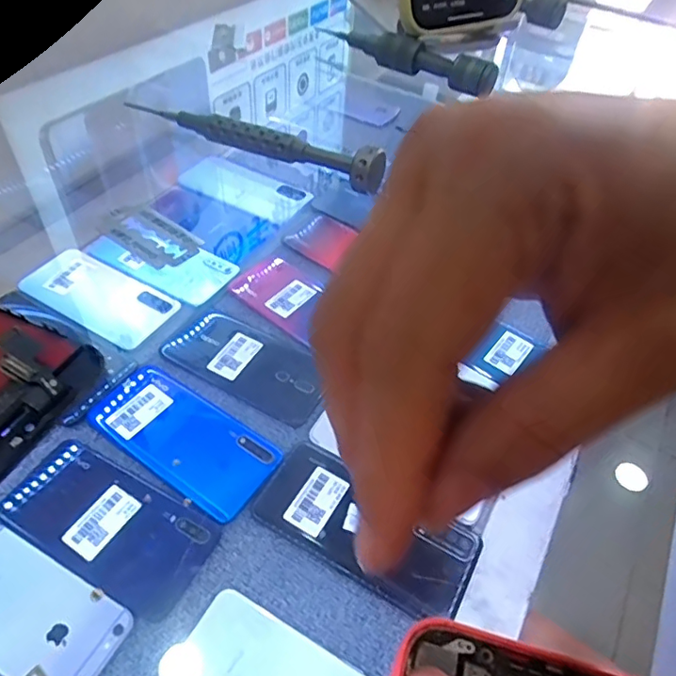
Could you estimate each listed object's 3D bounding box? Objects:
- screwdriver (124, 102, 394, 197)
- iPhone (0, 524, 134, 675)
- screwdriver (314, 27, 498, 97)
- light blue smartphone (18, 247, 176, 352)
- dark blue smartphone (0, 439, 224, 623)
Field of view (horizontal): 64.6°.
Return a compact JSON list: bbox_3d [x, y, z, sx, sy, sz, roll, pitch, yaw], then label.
[{"bbox_3d":[-0.038,-0.087,0.226,0.121,0.014,0.016,22,51,15],"label":"screwdriver"},{"bbox_3d":[-0.209,0.180,0.355,0.136,0.007,0.064,24,52,16],"label":"iPhone"},{"bbox_3d":[0.036,-0.155,0.290,0.101,0.015,0.015,27,53,18],"label":"screwdriver"},{"bbox_3d":[-0.244,-0.044,0.544,0.159,0.007,0.073,27,53,18],"label":"light blue smartphone"},{"bbox_3d":[-0.172,0.135,0.399,0.160,0.007,0.077,25,52,17],"label":"dark blue smartphone"}]

